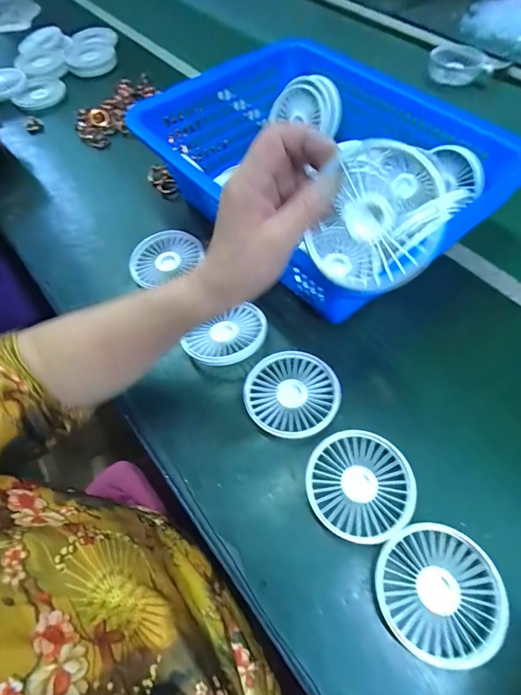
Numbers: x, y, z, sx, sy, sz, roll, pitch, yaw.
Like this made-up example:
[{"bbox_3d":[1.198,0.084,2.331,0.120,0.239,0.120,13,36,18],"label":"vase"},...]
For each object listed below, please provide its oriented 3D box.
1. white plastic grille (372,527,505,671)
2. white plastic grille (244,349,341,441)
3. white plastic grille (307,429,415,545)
[{"bbox_3d":[0.134,0.183,0.286,0.087,0.011,0.086,0,61,1],"label":"white plastic grille"},{"bbox_3d":[0.032,0.045,0.373,0.087,0.023,0.090,0,61,1],"label":"white plastic grille"},{"bbox_3d":[0.086,0.116,0.326,0.088,0.005,0.086,0,61,1],"label":"white plastic grille"}]

